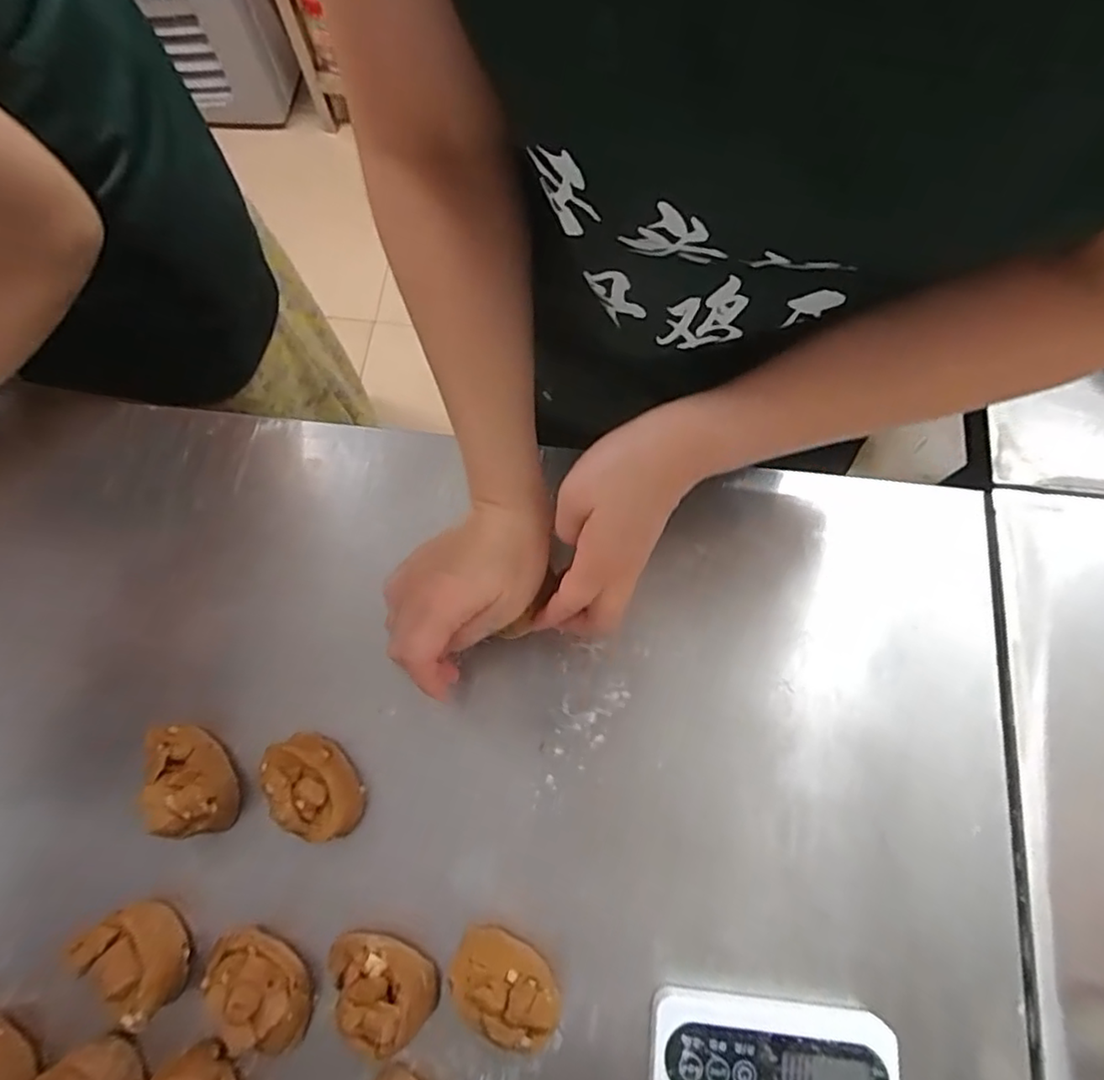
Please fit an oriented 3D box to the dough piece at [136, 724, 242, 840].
[{"bbox_3d":[-0.226,0.151,0.397,0.046,0.049,0.071,-19,71,-6],"label":"dough piece"}]

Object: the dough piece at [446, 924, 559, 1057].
[{"bbox_3d":[-0.026,0.252,0.358,0.064,0.041,0.043,34,74,12],"label":"dough piece"}]

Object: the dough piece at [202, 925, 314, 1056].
[{"bbox_3d":[-0.168,0.257,0.359,0.049,0.046,0.072,-35,73,-11],"label":"dough piece"}]

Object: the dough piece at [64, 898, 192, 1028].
[{"bbox_3d":[-0.237,0.241,0.368,0.061,0.048,0.045,39,75,14],"label":"dough piece"}]

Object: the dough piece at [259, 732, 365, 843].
[{"bbox_3d":[-0.148,0.154,0.396,0.046,0.049,0.069,-37,74,-12],"label":"dough piece"}]

